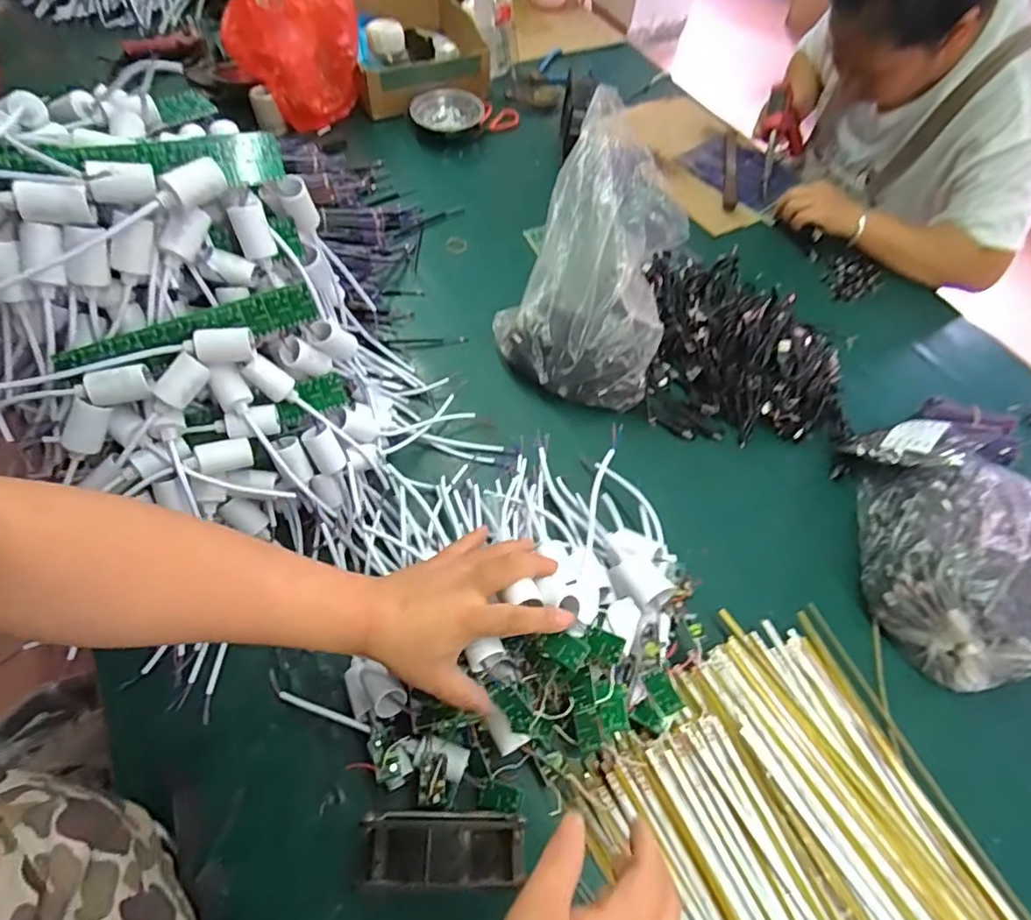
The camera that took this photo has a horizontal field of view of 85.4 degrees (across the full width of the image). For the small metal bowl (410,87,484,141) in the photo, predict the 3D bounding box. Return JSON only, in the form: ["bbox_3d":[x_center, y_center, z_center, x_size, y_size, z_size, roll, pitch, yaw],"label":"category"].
[{"bbox_3d":[-0.126,-0.639,1.029,0.134,0.034,0.102,2,59,-3],"label":"small metal bowl"}]

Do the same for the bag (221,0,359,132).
[{"bbox_3d":[-0.385,-0.733,0.958,0.219,0.218,0.200,-11,61,-11],"label":"bag"}]

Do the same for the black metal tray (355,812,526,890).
[{"bbox_3d":[-0.048,0.268,0.385,0.107,0.030,0.042,1,59,-4],"label":"black metal tray"}]

